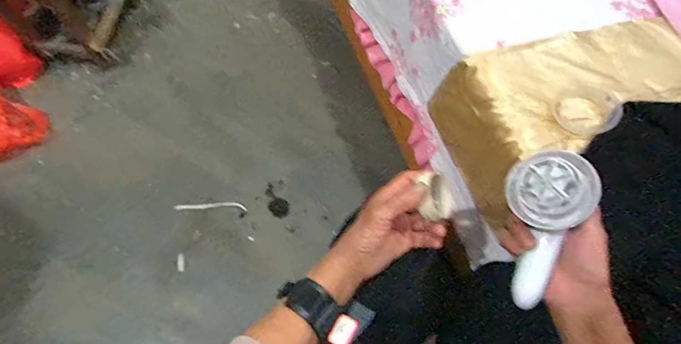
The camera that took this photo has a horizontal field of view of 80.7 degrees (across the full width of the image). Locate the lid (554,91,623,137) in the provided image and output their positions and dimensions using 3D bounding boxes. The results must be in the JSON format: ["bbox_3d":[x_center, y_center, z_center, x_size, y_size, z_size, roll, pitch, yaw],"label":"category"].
[{"bbox_3d":[0.336,-0.082,0.543,0.068,0.023,0.068,-33,73,-15],"label":"lid"}]

